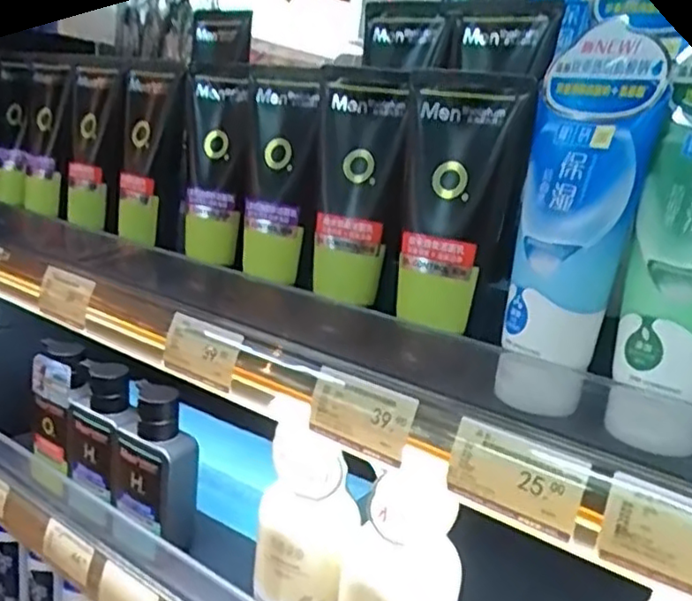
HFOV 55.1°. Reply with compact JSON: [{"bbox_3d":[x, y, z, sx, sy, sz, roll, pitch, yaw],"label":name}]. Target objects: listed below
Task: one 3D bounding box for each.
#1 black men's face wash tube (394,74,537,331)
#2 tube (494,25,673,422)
[{"bbox_3d":[0.058,-0.050,0.354,0.054,0.130,0.030,8,12,5],"label":"black men's face wash tube"},{"bbox_3d":[0.111,-0.033,0.323,0.054,0.184,0.032,15,14,32],"label":"tube"}]

